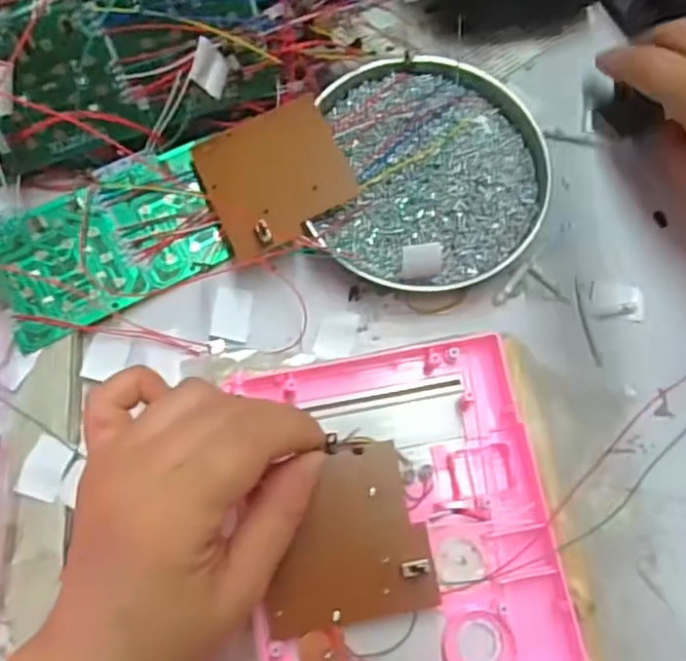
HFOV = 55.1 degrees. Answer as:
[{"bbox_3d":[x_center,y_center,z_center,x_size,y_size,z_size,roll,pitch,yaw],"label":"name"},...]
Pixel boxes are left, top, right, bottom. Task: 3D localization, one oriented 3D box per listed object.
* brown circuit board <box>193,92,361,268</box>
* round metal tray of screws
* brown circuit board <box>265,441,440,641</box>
[{"bbox_3d":[-0.035,-0.081,0.352,0.073,0.011,0.073,-24,77,-7],"label":"brown circuit board"},{"bbox_3d":[0.049,-0.088,0.356,0.120,0.024,0.129,3,75,0],"label":"round metal tray of screws"},{"bbox_3d":[0.001,0.090,0.289,0.071,0.006,0.072,-9,75,-3],"label":"brown circuit board"}]

